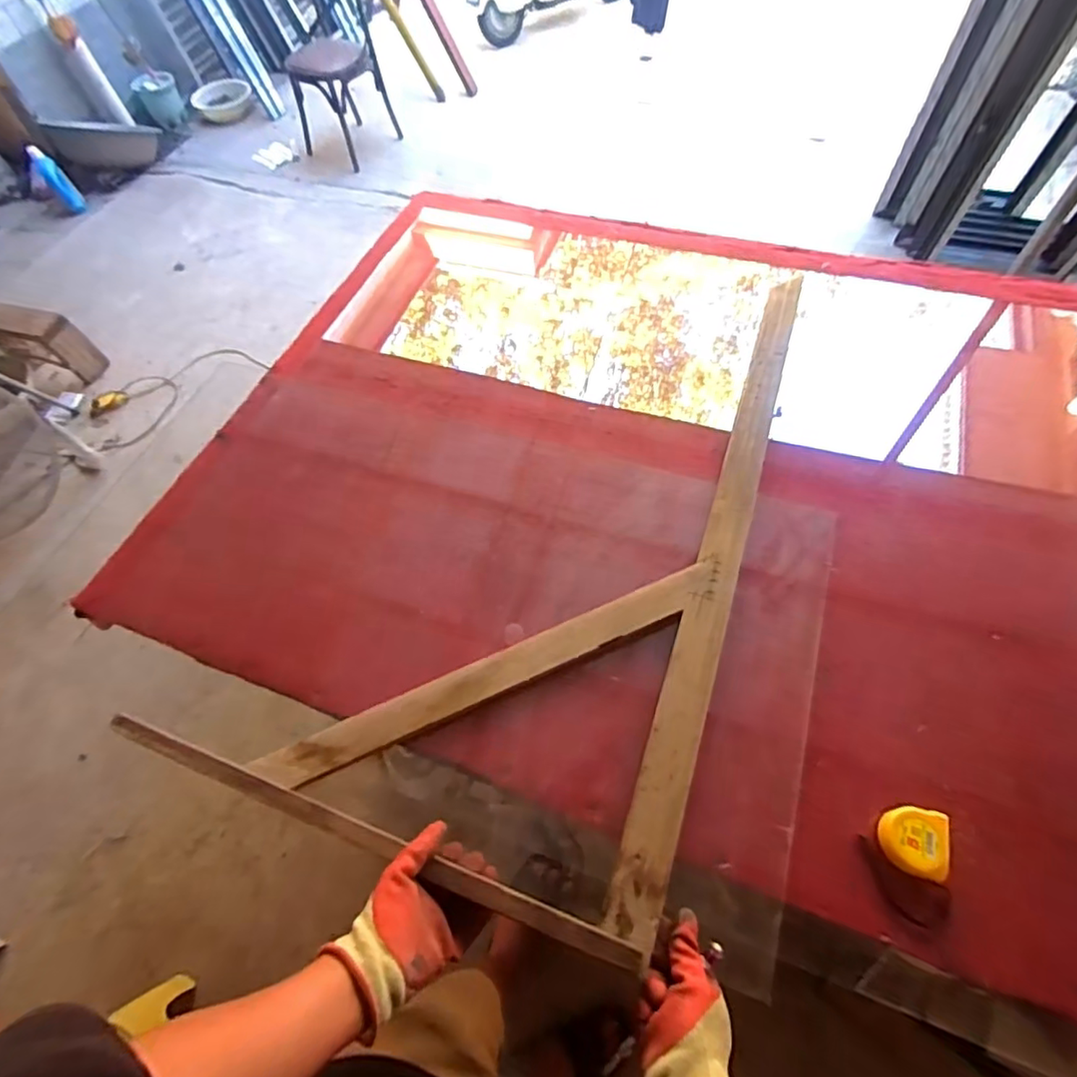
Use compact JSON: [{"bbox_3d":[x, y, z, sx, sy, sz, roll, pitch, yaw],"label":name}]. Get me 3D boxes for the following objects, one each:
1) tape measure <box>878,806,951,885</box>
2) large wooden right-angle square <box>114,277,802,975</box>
[{"bbox_3d":[0.431,0.347,0.652,0.066,0.031,0.070,12,59,10],"label":"tape measure"},{"bbox_3d":[-0.012,-0.086,0.942,0.691,0.052,1.118,17,60,13],"label":"large wooden right-angle square"}]

